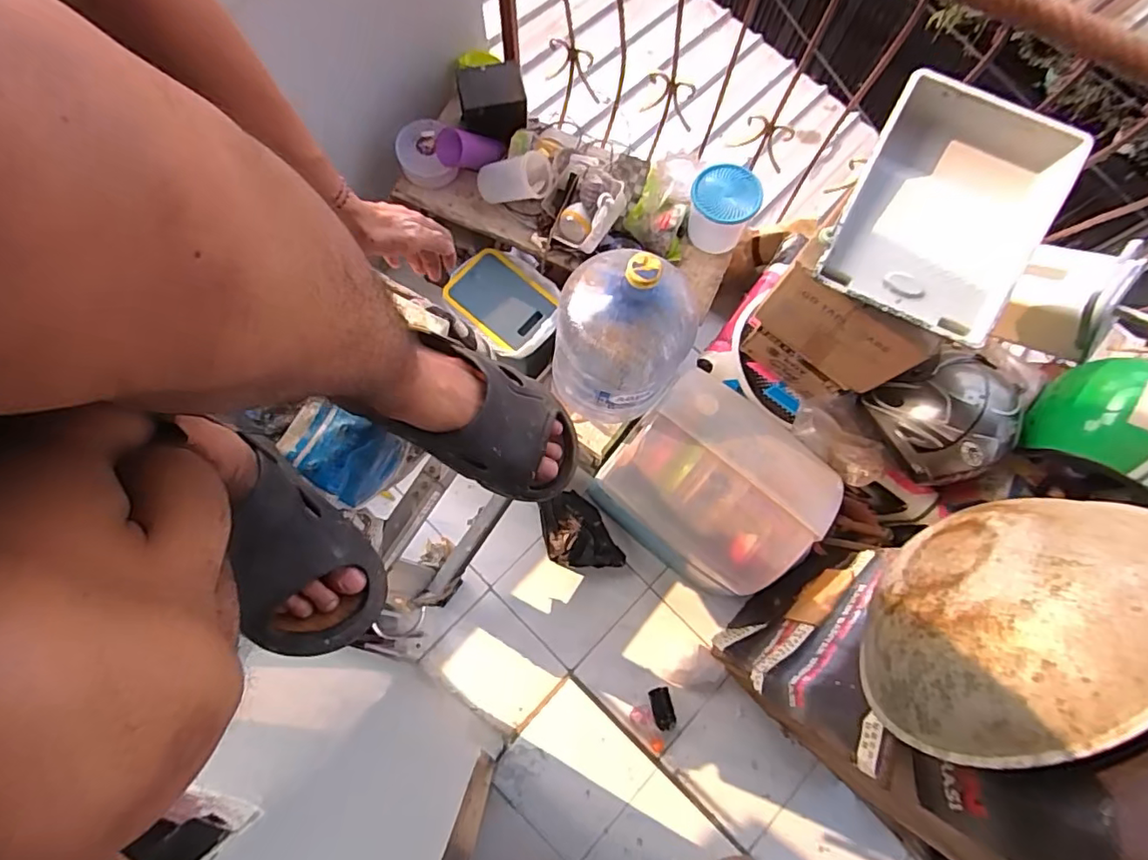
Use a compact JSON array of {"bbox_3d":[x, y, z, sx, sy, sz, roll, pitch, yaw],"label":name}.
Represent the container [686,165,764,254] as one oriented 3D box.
[{"bbox_3d":[0.334,-0.503,1.282,0.140,0.162,0.154,0,78,-1],"label":"container"}]

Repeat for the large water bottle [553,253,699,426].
[{"bbox_3d":[0.095,-0.190,1.142,0.264,0.444,0.245,18,78,2],"label":"large water bottle"}]

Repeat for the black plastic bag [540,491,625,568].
[{"bbox_3d":[0.001,0.283,1.513,0.169,0.072,0.257,-30,81,-7],"label":"black plastic bag"}]

